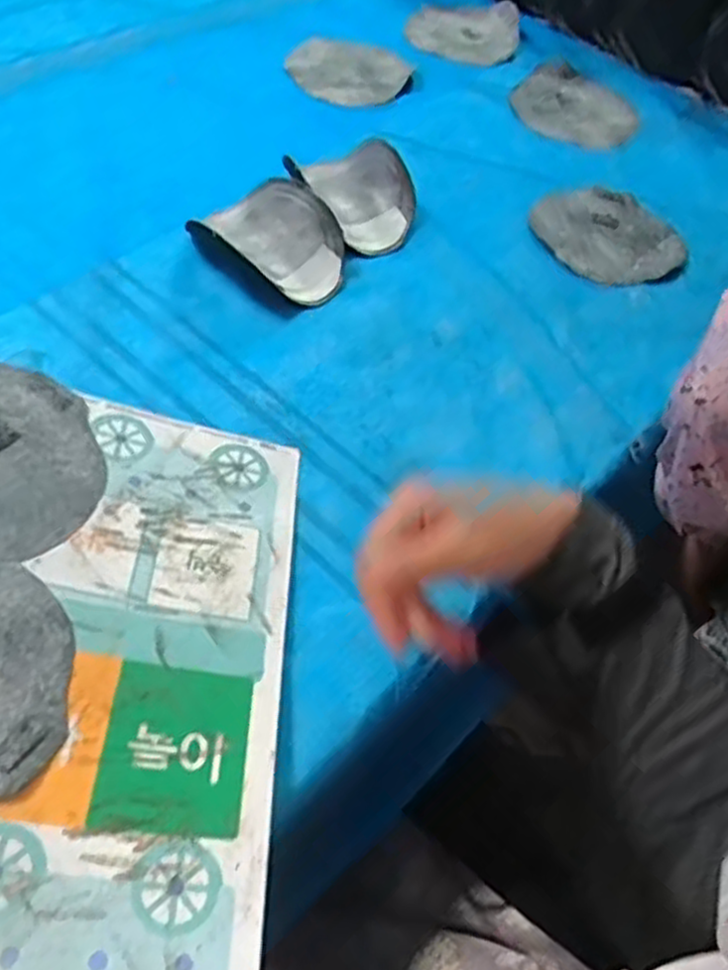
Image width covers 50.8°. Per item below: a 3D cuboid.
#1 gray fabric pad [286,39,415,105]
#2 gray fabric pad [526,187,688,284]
[{"bbox_3d":[-0.021,-0.481,0.885,0.140,0.005,0.144,20,54,9],"label":"gray fabric pad"},{"bbox_3d":[0.239,-0.244,0.742,0.132,0.010,0.138,-32,63,-26],"label":"gray fabric pad"}]

